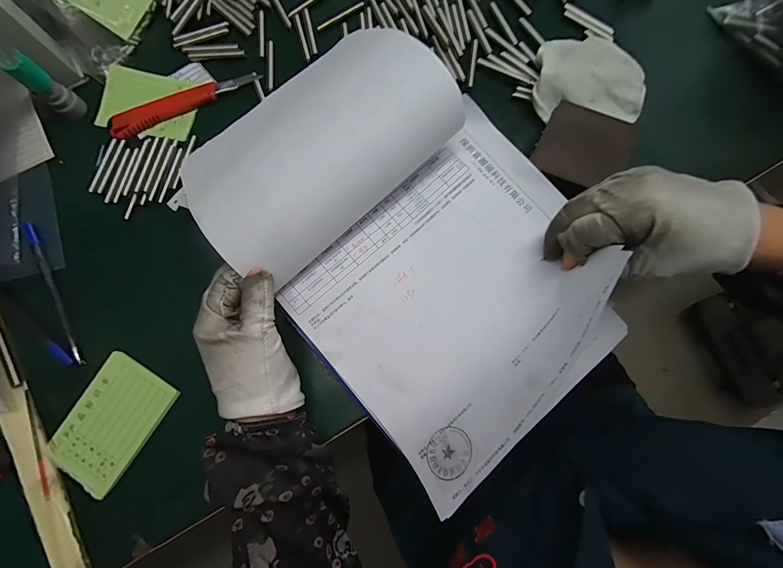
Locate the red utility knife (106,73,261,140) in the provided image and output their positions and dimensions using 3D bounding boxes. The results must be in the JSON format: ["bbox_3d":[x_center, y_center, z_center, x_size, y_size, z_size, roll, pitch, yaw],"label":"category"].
[{"bbox_3d":[-0.206,-0.183,0.345,0.149,0.005,0.024,-26,81,-6],"label":"red utility knife"}]

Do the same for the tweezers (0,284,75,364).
[{"bbox_3d":[-0.332,0.024,0.306,0.144,0.004,0.014,39,81,6],"label":"tweezers"}]

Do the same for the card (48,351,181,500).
[{"bbox_3d":[-0.236,0.116,0.292,0.068,0.007,0.097,32,80,5],"label":"card"}]

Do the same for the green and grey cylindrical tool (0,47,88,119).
[{"bbox_3d":[-0.312,-0.179,0.312,0.018,0.063,0.022,35,81,6],"label":"green and grey cylindrical tool"}]

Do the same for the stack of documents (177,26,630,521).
[{"bbox_3d":[0.021,-0.043,0.270,0.242,0.077,0.309,-41,82,-8],"label":"stack of documents"}]

